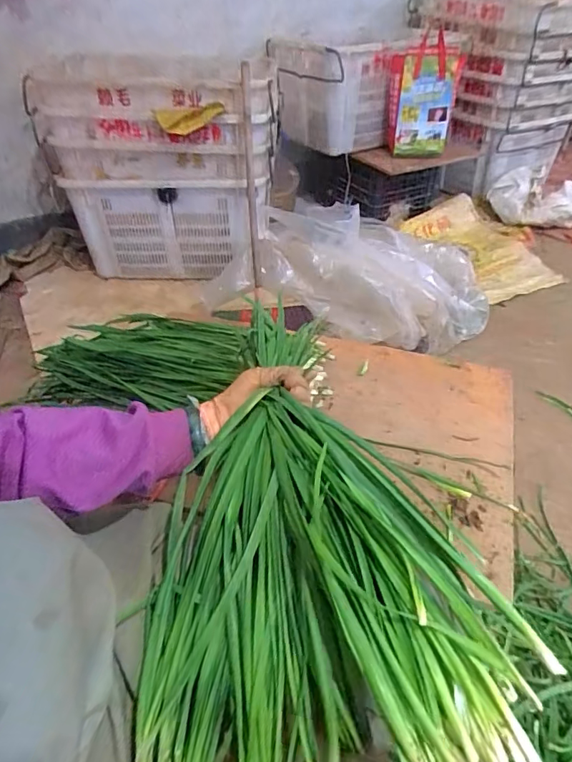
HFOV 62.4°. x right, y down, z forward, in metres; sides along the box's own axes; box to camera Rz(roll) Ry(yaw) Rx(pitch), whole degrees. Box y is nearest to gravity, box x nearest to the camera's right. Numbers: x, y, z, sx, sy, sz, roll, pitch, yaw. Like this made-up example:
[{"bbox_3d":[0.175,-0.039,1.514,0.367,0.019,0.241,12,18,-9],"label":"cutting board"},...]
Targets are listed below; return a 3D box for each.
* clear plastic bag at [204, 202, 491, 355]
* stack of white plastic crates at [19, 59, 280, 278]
[{"bbox_3d":[0.191,-0.339,1.416,0.803,0.274,0.390,12,43,15],"label":"clear plastic bag"},{"bbox_3d":[-0.336,-0.688,1.533,0.662,0.606,0.485,5,41,8],"label":"stack of white plastic crates"}]

